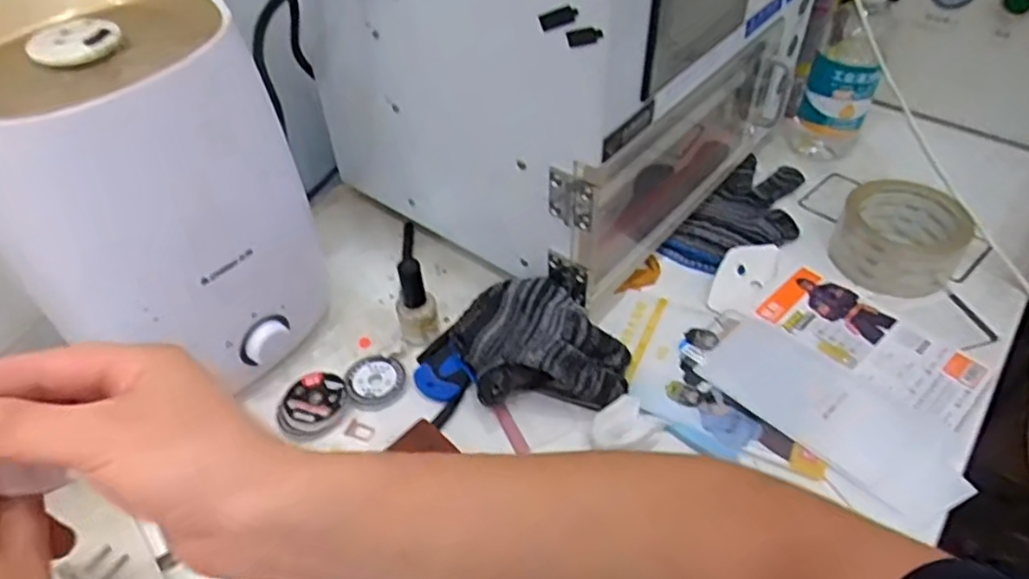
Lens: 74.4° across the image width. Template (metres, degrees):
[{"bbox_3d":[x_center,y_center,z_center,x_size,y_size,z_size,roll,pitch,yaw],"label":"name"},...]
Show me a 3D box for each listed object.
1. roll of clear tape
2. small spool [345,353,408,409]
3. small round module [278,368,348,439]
[{"bbox_3d":[0.332,-0.047,0.585,0.093,0.048,0.102,-2,46,3],"label":"roll of clear tape"},{"bbox_3d":[-0.108,0.068,0.530,0.044,0.011,0.051,-15,46,-9],"label":"small spool"},{"bbox_3d":[-0.151,0.088,0.513,0.045,0.018,0.055,17,50,20],"label":"small round module"}]

